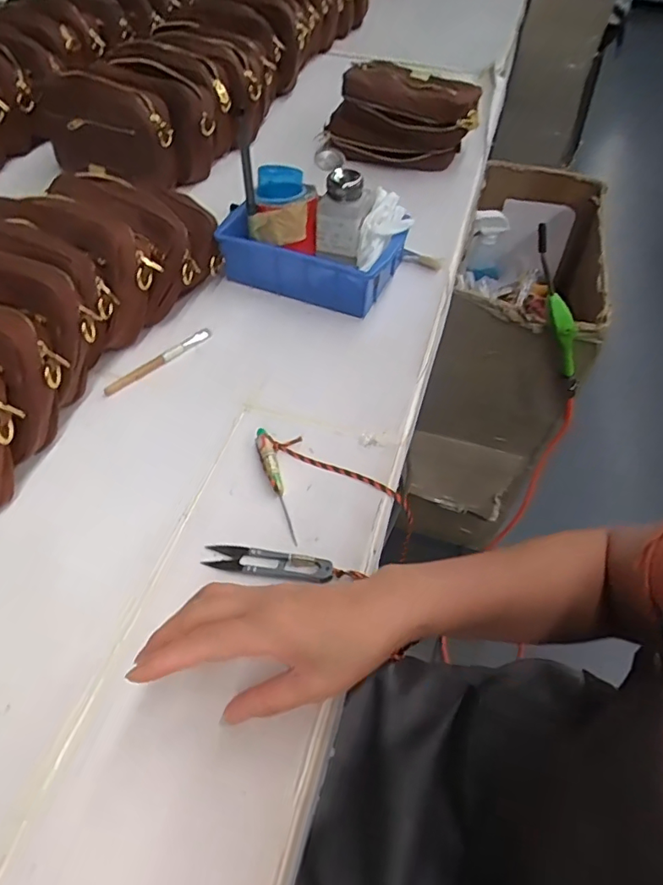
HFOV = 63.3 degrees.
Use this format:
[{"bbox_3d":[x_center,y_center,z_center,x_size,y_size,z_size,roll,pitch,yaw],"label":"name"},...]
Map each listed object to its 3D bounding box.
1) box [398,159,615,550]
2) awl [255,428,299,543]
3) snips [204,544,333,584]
[{"bbox_3d":[0.314,-0.180,0.989,0.230,0.429,0.453,16,54,10],"label":"box"},{"bbox_3d":[-0.049,0.034,0.462,0.016,0.010,0.115,-11,54,-10],"label":"awl"},{"bbox_3d":[-0.050,0.093,0.418,0.100,0.012,0.022,9,53,5],"label":"snips"}]

